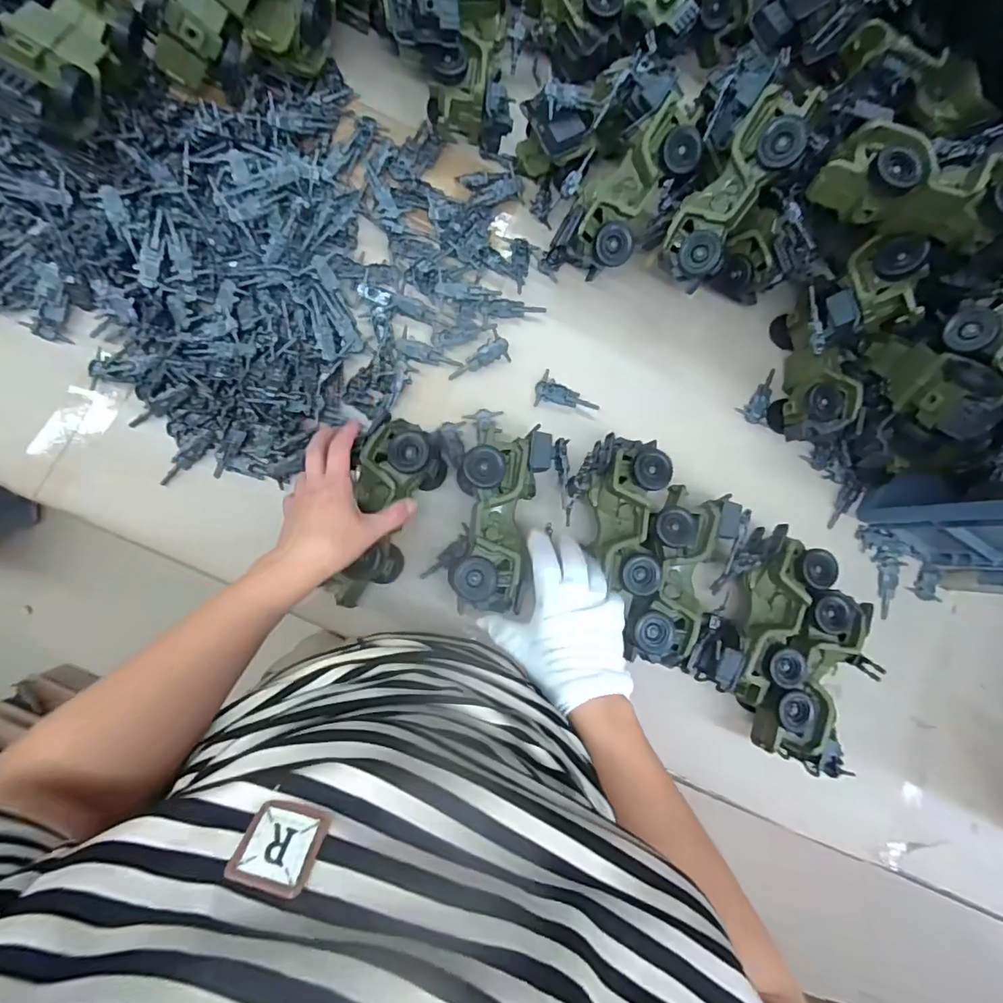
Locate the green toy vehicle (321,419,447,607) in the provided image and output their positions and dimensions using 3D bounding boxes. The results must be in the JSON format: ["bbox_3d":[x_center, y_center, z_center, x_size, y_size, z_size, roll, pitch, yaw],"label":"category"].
[{"bbox_3d":[-0.118,0.013,0.529,0.081,0.076,0.192,17,88,-5],"label":"green toy vehicle"}]

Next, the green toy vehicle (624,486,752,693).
[{"bbox_3d":[0.207,0.091,0.574,0.123,0.075,0.197,15,83,-5],"label":"green toy vehicle"}]

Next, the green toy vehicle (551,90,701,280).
[{"bbox_3d":[0.141,-0.341,0.565,0.086,0.071,0.211,42,106,-1],"label":"green toy vehicle"}]

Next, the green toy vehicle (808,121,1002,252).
[{"bbox_3d":[0.398,-0.297,0.473,0.191,0.074,0.067,14,83,-5],"label":"green toy vehicle"}]

